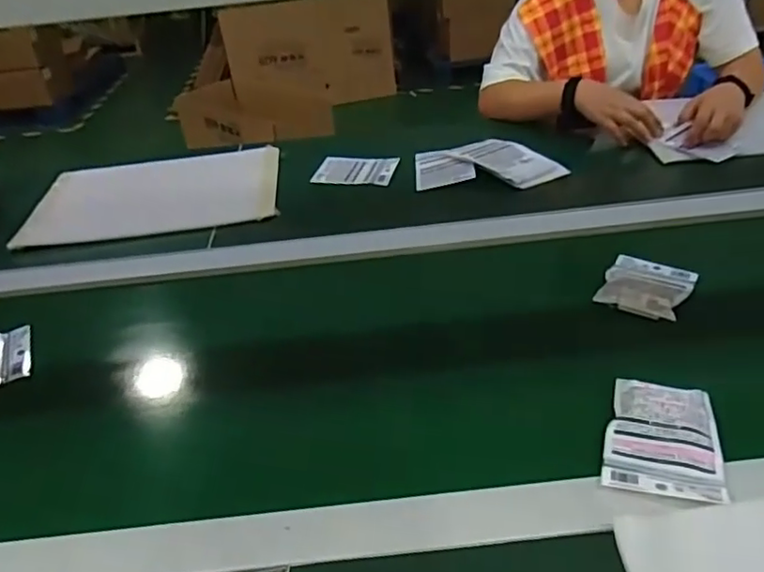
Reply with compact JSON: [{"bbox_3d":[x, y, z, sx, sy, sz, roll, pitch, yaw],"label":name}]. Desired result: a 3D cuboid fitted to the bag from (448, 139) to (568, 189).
[{"bbox_3d":[0.202,-0.208,1.019,0.179,0.024,0.117,29,46,34],"label":"bag"}]

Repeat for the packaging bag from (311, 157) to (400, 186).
[{"bbox_3d":[-0.043,-0.205,1.073,0.136,0.007,0.115,4,37,11],"label":"packaging bag"}]

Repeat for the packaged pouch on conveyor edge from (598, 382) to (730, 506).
[{"bbox_3d":[0.256,0.136,0.551,0.094,0.022,0.122,9,39,19],"label":"packaged pouch on conveyor edge"}]

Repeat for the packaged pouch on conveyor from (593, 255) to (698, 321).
[{"bbox_3d":[0.328,-0.008,0.745,0.097,0.035,0.129,16,42,27],"label":"packaged pouch on conveyor"}]

